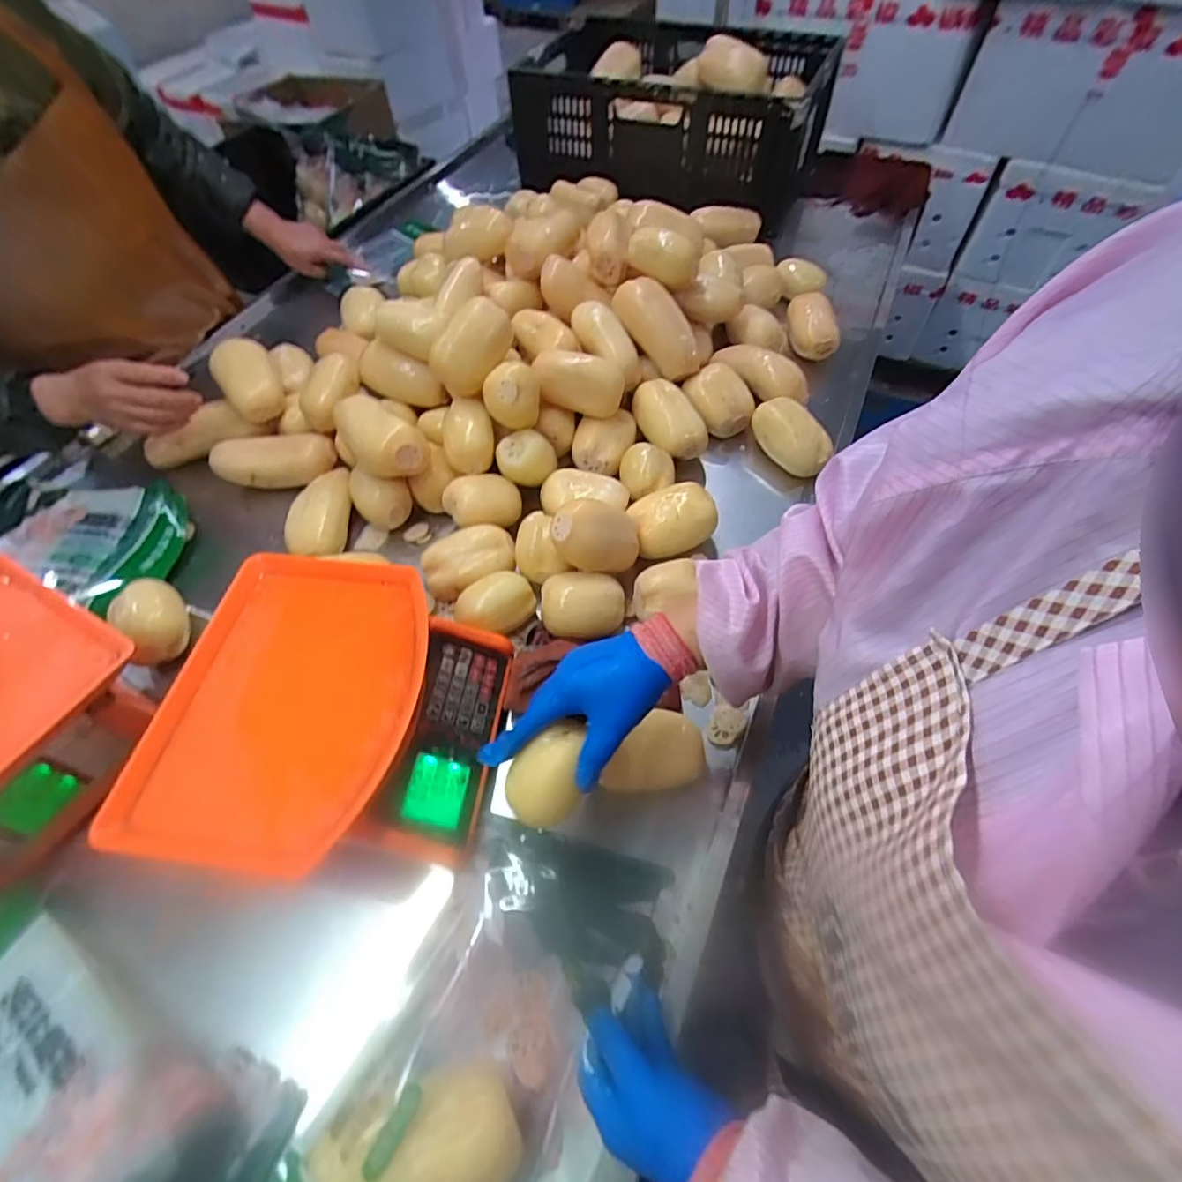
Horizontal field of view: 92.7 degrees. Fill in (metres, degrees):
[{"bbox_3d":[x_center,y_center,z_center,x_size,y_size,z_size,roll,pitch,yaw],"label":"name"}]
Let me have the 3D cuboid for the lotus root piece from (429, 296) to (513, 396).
[{"bbox_3d":[-0.156,-0.316,0.720,0.065,0.076,0.115,15,76,46],"label":"lotus root piece"}]

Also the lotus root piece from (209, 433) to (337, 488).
[{"bbox_3d":[-0.444,-0.184,0.792,0.166,0.056,0.064,-3,57,0],"label":"lotus root piece"}]

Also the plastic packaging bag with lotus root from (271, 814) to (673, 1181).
[{"bbox_3d":[-0.069,0.356,0.413,0.210,0.096,0.364,25,61,17],"label":"plastic packaging bag with lotus root"}]

